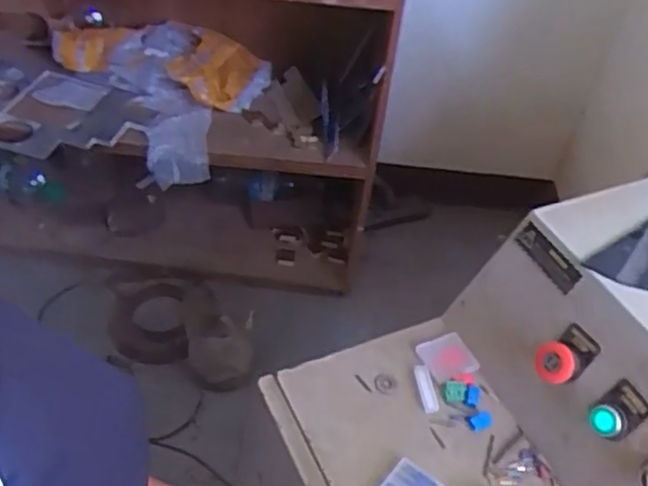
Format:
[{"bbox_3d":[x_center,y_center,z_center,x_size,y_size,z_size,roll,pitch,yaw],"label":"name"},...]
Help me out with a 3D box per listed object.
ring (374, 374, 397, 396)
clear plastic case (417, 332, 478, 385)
[{"bbox_3d":[0.067,0.153,0.740,0.023,0.007,0.024,4,44,-3],"label":"ring"},{"bbox_3d":[0.137,0.127,0.764,0.053,0.011,0.056,-10,47,-17],"label":"clear plastic case"}]

